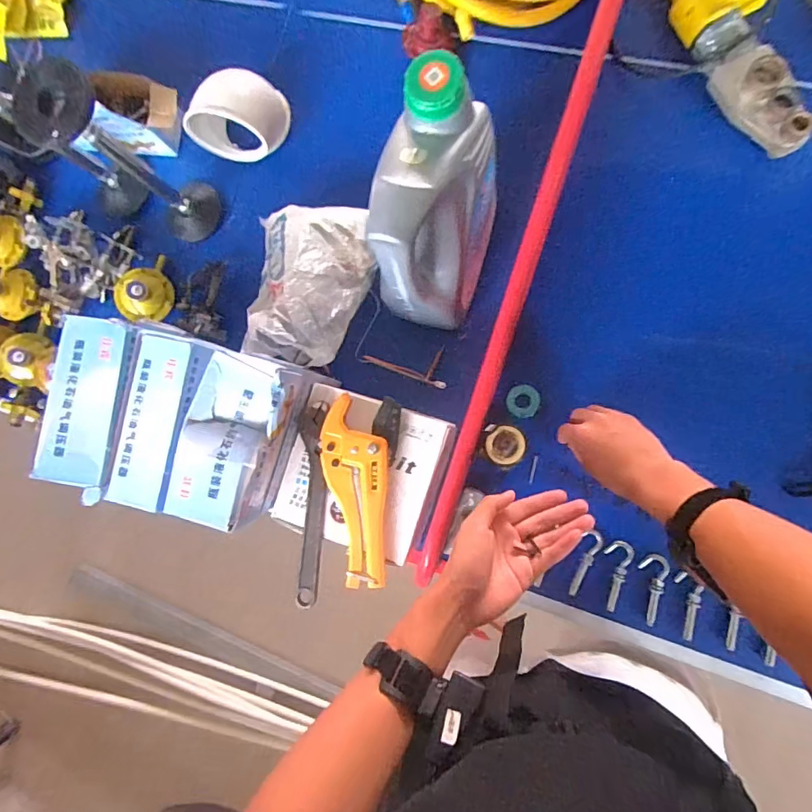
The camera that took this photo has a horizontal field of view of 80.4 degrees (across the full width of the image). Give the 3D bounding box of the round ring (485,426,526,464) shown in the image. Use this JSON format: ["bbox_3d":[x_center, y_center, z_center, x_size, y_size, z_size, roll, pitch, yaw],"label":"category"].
[{"bbox_3d":[0.131,0.051,0.635,0.049,0.033,0.049,-1,82,10],"label":"round ring"}]

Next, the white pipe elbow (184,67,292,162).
[{"bbox_3d":[-0.240,-0.427,0.696,0.097,0.112,0.123,17,86,12],"label":"white pipe elbow"}]

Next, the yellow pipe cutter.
[{"bbox_3d":[-0.057,0.098,0.555,0.083,0.045,0.217,3,83,11],"label":"yellow pipe cutter"}]

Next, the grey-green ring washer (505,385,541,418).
[{"bbox_3d":[0.162,-0.007,0.660,0.044,0.011,0.044,-1,82,10],"label":"grey-green ring washer"}]

